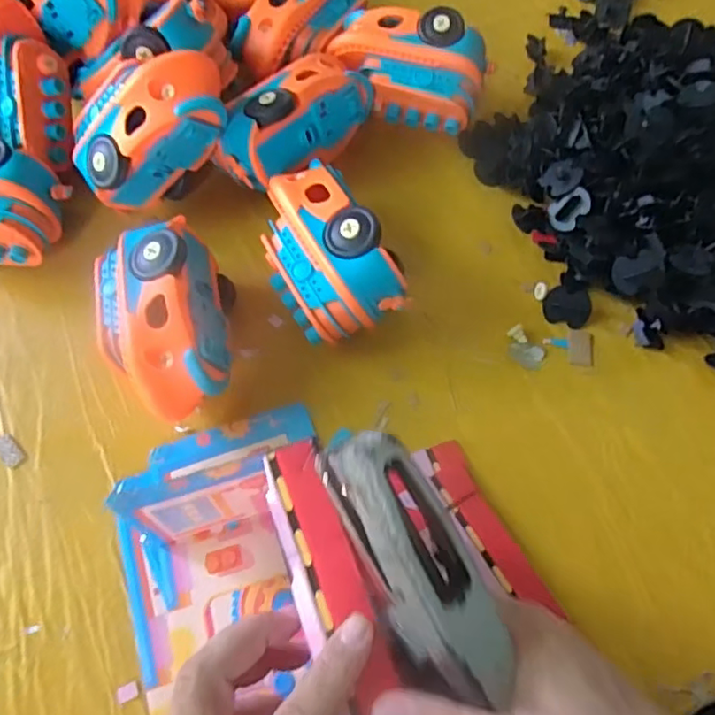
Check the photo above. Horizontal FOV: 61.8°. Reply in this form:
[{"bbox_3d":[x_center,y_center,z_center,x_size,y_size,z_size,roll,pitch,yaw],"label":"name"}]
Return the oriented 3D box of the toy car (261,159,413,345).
[{"bbox_3d":[-0.019,-0.074,0.427,0.087,0.079,0.124,-22,64,-10],"label":"toy car"}]

